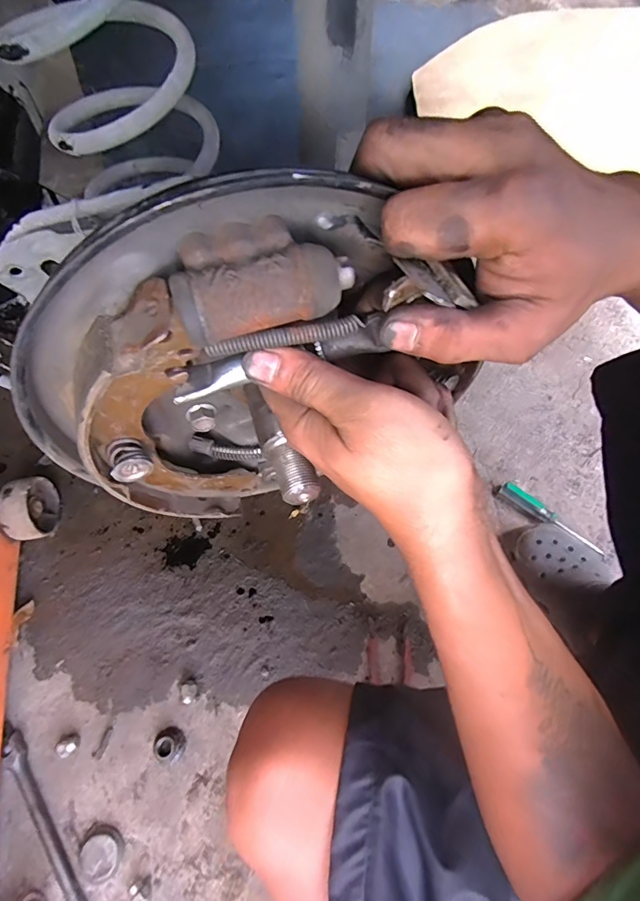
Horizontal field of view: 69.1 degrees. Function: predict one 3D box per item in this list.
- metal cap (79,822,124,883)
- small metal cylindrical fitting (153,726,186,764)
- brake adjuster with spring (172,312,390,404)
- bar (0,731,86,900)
[{"bbox_3d":[-0.263,0.482,0.557,0.054,0.013,0.047,35,71,18],"label":"metal cap"},{"bbox_3d":[-0.199,0.382,0.602,0.039,0.029,0.039,-1,64,2],"label":"small metal cylindrical fitting"},{"bbox_3d":[-0.019,-0.042,0.203,0.094,0.026,0.016,-14,64,4],"label":"brake adjuster with spring"},{"bbox_3d":[-0.303,0.509,0.553,0.025,0.020,0.356,-36,68,-14],"label":"bar"}]

